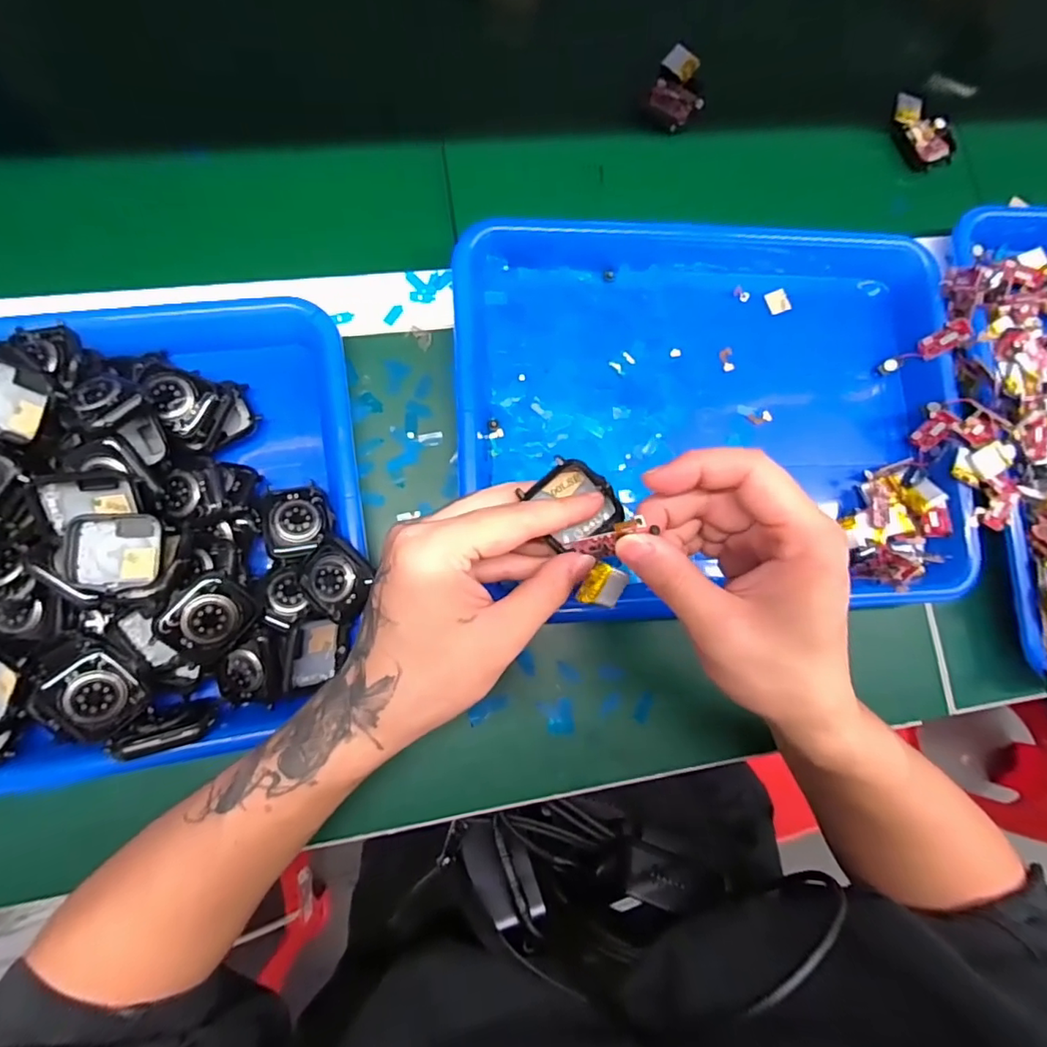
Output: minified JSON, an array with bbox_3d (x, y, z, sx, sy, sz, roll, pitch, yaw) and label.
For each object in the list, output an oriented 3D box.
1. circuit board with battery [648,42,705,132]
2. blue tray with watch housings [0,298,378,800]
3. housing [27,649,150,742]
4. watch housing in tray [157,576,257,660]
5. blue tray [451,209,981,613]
[{"bbox_3d":[0.116,-0.321,0.413,0.037,0.011,0.057,21,82,-4],"label":"circuit board with battery"},{"bbox_3d":[-0.255,0.008,0.290,0.330,0.060,0.251,-9,85,-8],"label":"blue tray with watch housings"},{"bbox_3d":[-0.214,0.087,0.277,0.038,0.008,0.040,-41,108,-26],"label":"housing"},{"bbox_3d":[-0.160,0.048,0.284,0.037,0.007,0.034,-51,122,-15],"label":"watch housing in tray"},{"bbox_3d":[0.121,-0.081,0.363,0.325,0.035,0.245,2,84,-7],"label":"blue tray"}]

